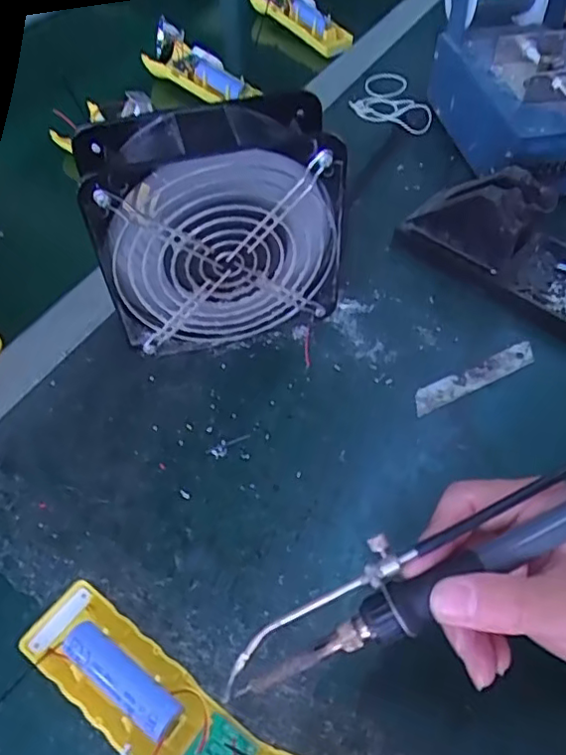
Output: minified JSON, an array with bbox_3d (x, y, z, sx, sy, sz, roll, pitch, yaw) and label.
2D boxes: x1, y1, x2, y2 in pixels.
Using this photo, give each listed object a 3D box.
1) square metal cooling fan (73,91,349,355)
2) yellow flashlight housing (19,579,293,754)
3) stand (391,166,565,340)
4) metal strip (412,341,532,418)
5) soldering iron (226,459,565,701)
[{"bbox_3d":[-0.039,-0.087,0.384,0.148,0.150,0.062,-9,52,-5],"label":"square metal cooling fan"},{"bbox_3d":[-0.054,0.153,0.273,0.162,0.024,0.044,27,57,23],"label":"yellow flashlight housing"},{"bbox_3d":[0.172,-0.107,0.447,0.155,0.071,0.079,36,62,26],"label":"stand"},{"bbox_3d":[0.130,0.000,0.410,0.097,0.004,0.018,-23,68,-14],"label":"metal strip"},{"bbox_3d":[0.081,0.068,0.245,0.233,0.019,0.032,-27,55,2],"label":"soldering iron"}]

